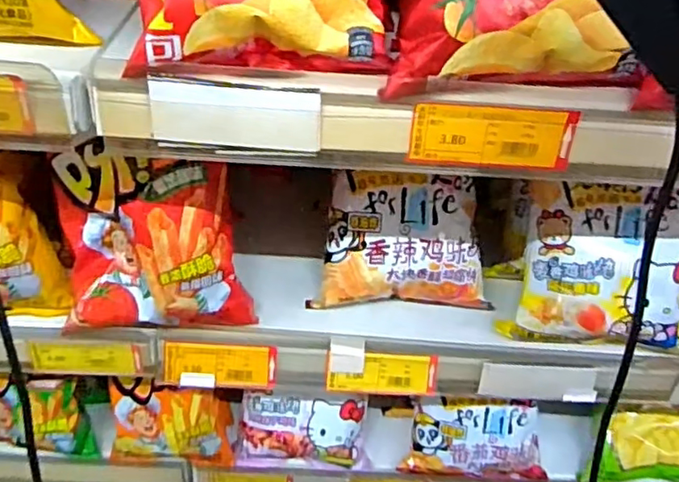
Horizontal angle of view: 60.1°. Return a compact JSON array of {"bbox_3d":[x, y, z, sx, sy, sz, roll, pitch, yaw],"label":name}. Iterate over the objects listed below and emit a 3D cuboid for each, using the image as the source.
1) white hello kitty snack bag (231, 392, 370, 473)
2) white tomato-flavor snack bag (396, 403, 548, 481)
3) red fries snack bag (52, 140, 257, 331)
[{"bbox_3d":[-0.041,0.215,0.679,0.156,0.110,0.050,4,5,-1],"label":"white hello kitty snack bag"},{"bbox_3d":[0.163,0.221,0.671,0.162,0.109,0.050,5,19,0],"label":"white tomato-flavor snack bag"},{"bbox_3d":[-0.156,-0.001,0.486,0.157,0.159,0.054,-2,18,-7],"label":"red fries snack bag"}]

